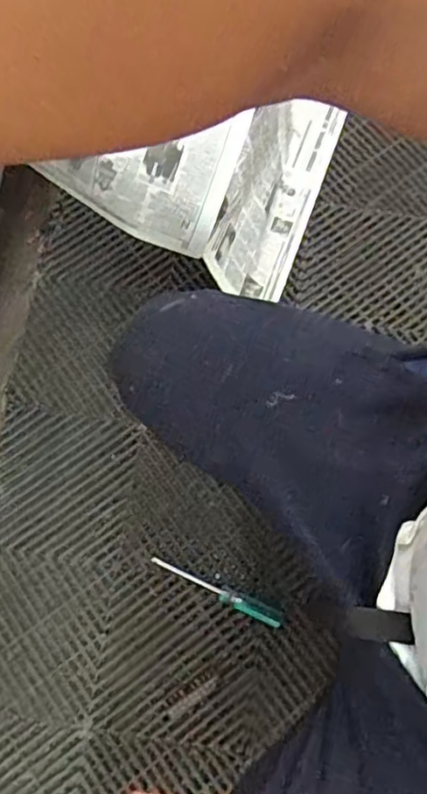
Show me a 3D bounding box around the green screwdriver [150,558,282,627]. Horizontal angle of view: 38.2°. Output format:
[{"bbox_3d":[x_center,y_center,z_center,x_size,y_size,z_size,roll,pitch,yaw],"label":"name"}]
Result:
[{"bbox_3d":[0.007,0.257,0.829,0.189,0.026,0.029,24,75,6],"label":"green screwdriver"}]

